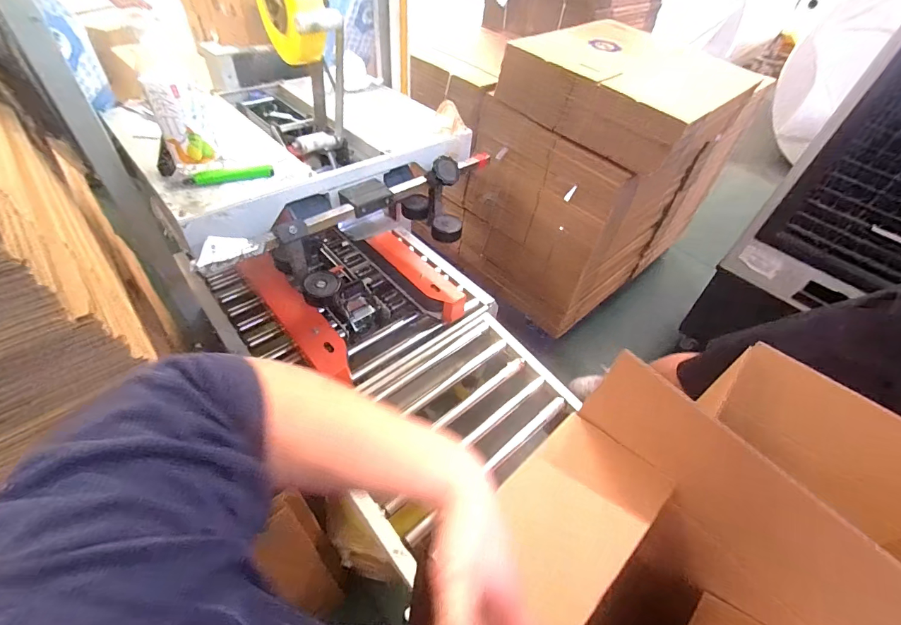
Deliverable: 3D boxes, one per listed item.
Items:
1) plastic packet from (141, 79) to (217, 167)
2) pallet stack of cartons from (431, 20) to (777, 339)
[{"bbox_3d":[-0.463,-0.329,0.700,0.080,0.148,0.045,-23,54,-25],"label":"plastic packet"},{"bbox_3d":[0.573,-0.586,1.643,0.744,0.891,0.916,37,53,25],"label":"pallet stack of cartons"}]

